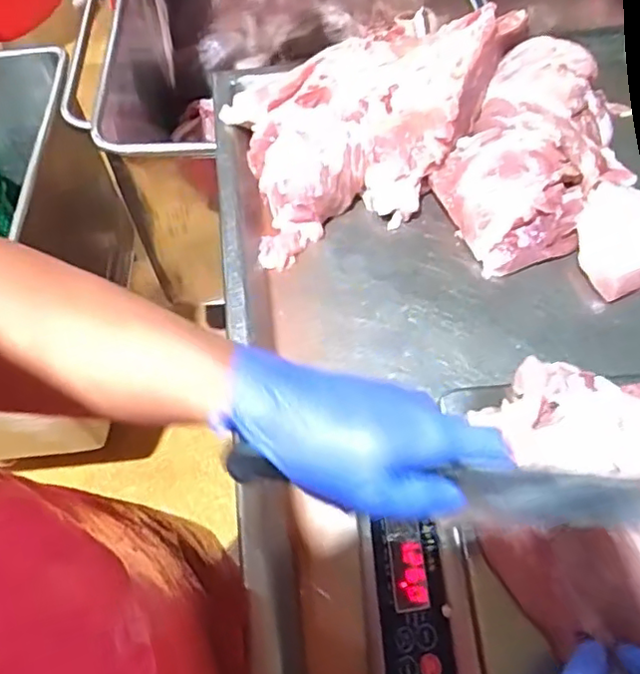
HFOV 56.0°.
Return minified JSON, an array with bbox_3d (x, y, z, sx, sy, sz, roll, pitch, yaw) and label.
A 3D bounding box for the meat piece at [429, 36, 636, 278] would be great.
[{"bbox_3d":[0.241,-0.203,0.671,0.182,0.078,0.276,21,64,14],"label":"meat piece"}]

